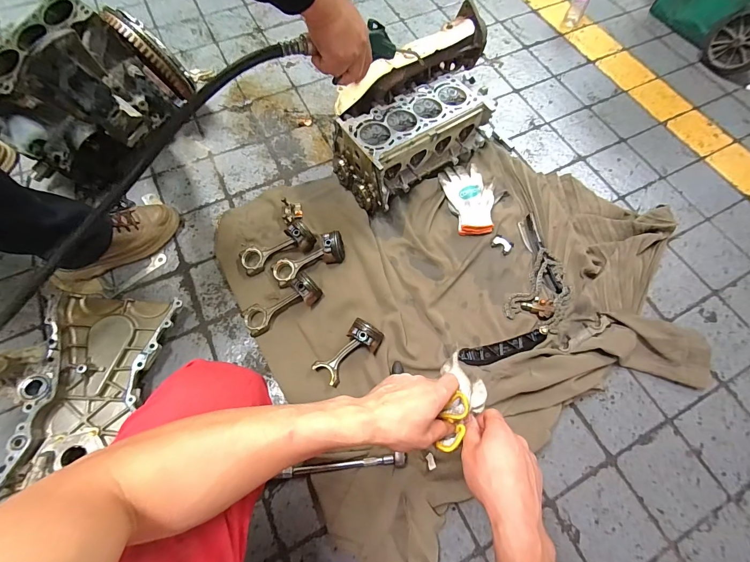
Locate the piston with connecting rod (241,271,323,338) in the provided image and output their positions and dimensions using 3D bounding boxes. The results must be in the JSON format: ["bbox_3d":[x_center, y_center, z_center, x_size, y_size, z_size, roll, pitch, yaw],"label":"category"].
[{"bbox_3d":[-0.209,0.051,0.750,0.177,0.057,0.081,-35,74,-12],"label":"piston with connecting rod"}]

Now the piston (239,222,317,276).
[{"bbox_3d":[-0.234,-0.083,0.802,0.183,0.057,0.075,-22,72,-8],"label":"piston"}]

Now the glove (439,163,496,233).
[{"bbox_3d":[0.252,-0.219,0.878,0.130,0.035,0.198,-11,71,-4],"label":"glove"}]

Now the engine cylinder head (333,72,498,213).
[{"bbox_3d":[0.088,-0.355,0.852,0.374,0.160,0.205,-34,74,-12],"label":"engine cylinder head"}]

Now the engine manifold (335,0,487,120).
[{"bbox_3d":[0.082,-0.510,0.803,0.402,0.104,0.088,-32,71,-14],"label":"engine manifold"}]

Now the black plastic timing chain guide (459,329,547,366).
[{"bbox_3d":[0.280,0.148,0.738,0.191,0.013,0.043,-15,71,-6],"label":"black plastic timing chain guide"}]

